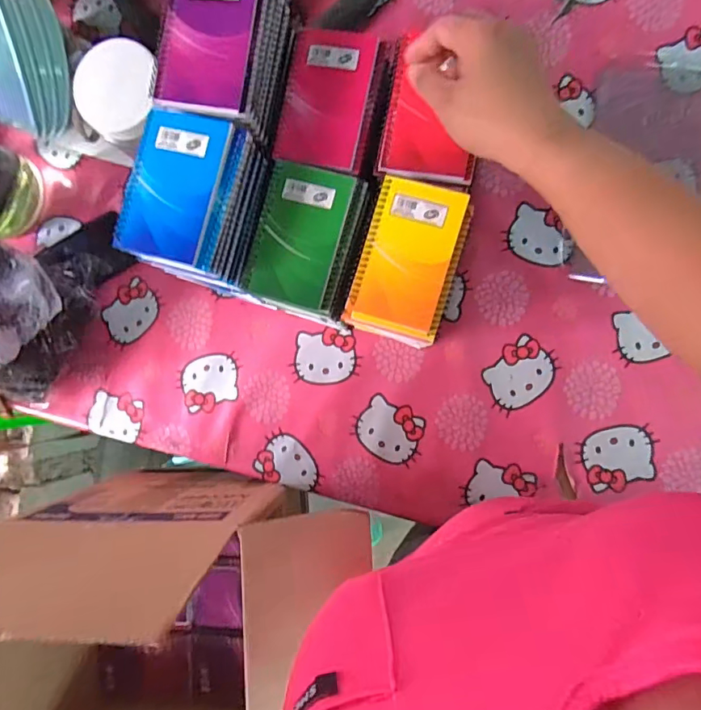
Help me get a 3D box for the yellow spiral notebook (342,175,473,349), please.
[{"bbox_3d":[0.055,-0.087,0.449,0.088,0.015,0.145,17,92,7],"label":"yellow spiral notebook"}]

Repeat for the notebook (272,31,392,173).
[{"bbox_3d":[-0.018,-0.253,0.470,0.098,0.013,0.135,9,91,8],"label":"notebook"}]

